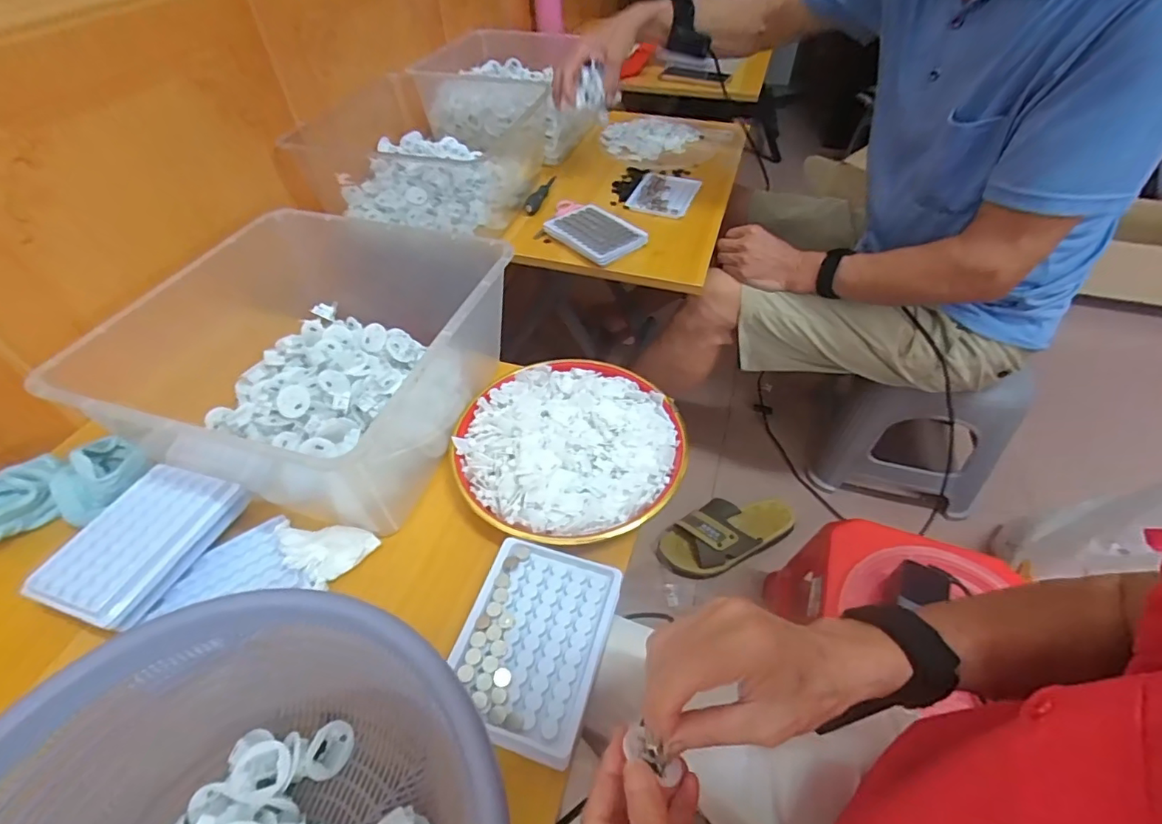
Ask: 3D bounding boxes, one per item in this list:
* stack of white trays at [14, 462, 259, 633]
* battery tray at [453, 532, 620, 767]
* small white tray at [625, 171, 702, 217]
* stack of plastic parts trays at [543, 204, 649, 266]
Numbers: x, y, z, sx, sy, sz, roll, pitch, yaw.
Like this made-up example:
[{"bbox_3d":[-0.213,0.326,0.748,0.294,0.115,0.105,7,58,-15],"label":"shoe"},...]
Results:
[{"bbox_3d":[-0.361,0.105,0.439,0.097,0.035,0.134,17,51,15],"label":"stack of white trays"},{"bbox_3d":[-0.034,0.162,0.381,0.098,0.014,0.135,13,50,12],"label":"battery tray"},{"bbox_3d":[0.142,-0.372,0.893,0.102,0.011,0.147,16,50,14],"label":"small white tray"},{"bbox_3d":[0.020,-0.269,0.797,0.098,0.025,0.150,-36,58,-28],"label":"stack of plastic parts trays"}]

